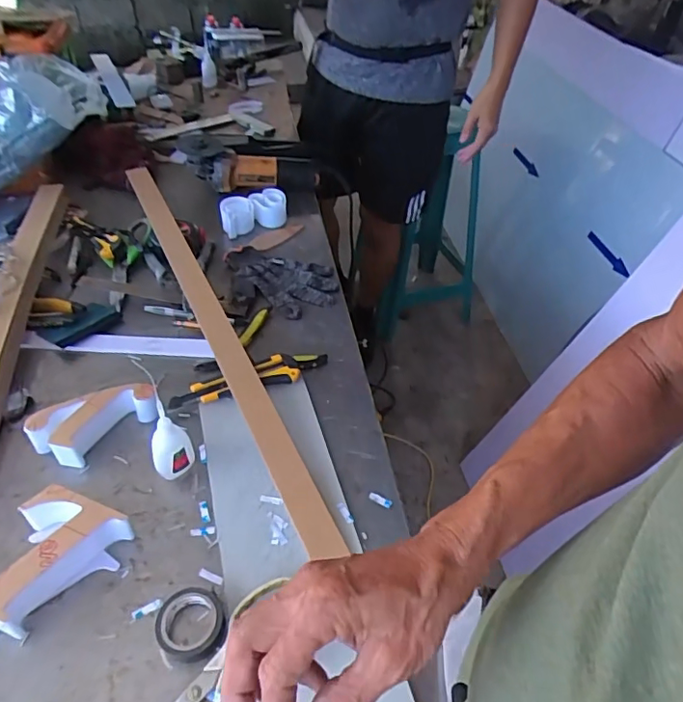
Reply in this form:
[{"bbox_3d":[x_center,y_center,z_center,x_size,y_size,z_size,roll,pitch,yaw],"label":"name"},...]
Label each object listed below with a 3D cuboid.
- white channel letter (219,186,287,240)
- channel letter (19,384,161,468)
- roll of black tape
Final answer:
[{"bbox_3d":[-0.162,-0.258,1.009,0.131,0.049,0.067,-19,49,-24],"label":"white channel letter"},{"bbox_3d":[-0.289,0.082,0.637,0.066,0.045,0.134,35,52,29],"label":"channel letter"},{"bbox_3d":[-0.135,0.244,0.488,0.058,0.021,0.062,2,43,-1],"label":"roll of black tape"}]

